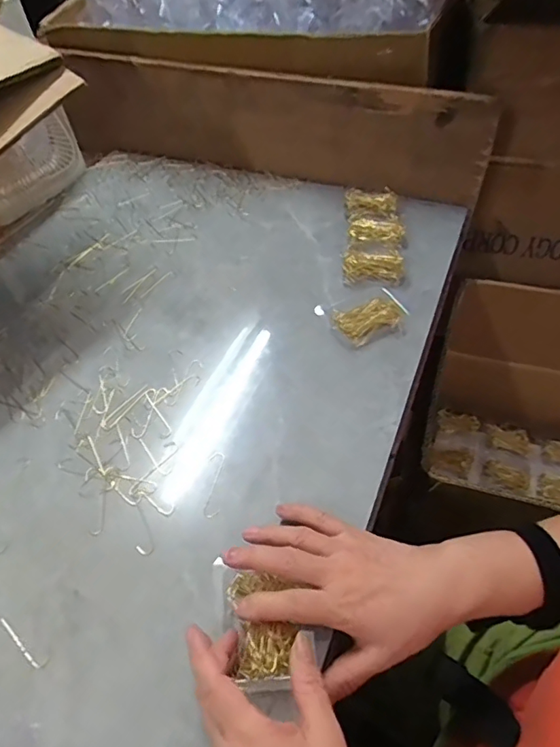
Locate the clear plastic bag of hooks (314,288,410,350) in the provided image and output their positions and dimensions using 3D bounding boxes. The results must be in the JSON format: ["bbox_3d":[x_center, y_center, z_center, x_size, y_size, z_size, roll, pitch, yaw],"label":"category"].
[{"bbox_3d":[0.093,-0.066,0.558,0.078,0.021,0.074,-22,52,-13],"label":"clear plastic bag of hooks"}]

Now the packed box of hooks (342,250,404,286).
[{"bbox_3d":[0.113,-0.131,0.608,0.072,0.021,0.047,8,51,11],"label":"packed box of hooks"}]

